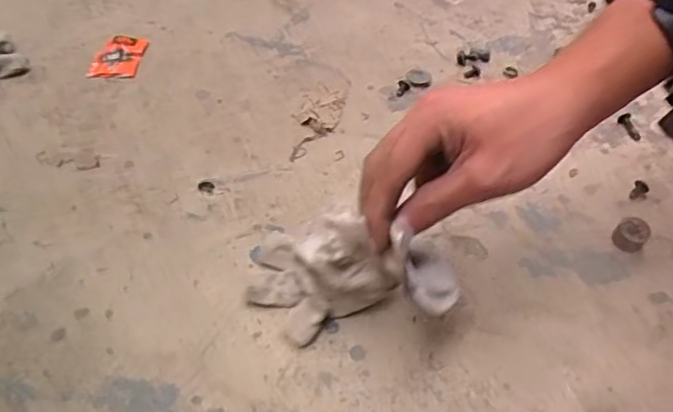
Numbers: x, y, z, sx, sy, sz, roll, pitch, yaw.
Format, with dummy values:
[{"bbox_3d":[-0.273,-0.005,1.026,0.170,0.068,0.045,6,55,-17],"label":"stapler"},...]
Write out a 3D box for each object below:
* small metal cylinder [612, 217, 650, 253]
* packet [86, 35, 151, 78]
[{"bbox_3d":[0.216,0.022,0.439,0.022,0.021,0.020,0,47,0],"label":"small metal cylinder"},{"bbox_3d":[-0.230,-0.157,0.620,0.052,0.007,0.068,1,47,2],"label":"packet"}]

